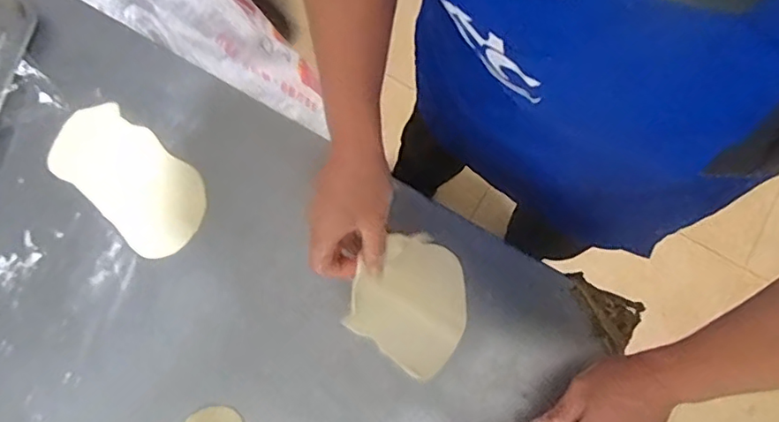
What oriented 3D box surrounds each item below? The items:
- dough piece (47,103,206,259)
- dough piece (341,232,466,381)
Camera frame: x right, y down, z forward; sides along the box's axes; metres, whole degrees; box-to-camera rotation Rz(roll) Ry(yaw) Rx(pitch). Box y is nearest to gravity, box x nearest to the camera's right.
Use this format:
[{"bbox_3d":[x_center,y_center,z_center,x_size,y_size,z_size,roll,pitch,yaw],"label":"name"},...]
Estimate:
[{"bbox_3d":[-0.290,-0.040,0.614,0.201,0.005,0.100,39,78,12],"label":"dough piece"},{"bbox_3d":[0.025,0.089,0.547,0.111,0.014,0.117,35,76,10],"label":"dough piece"}]

